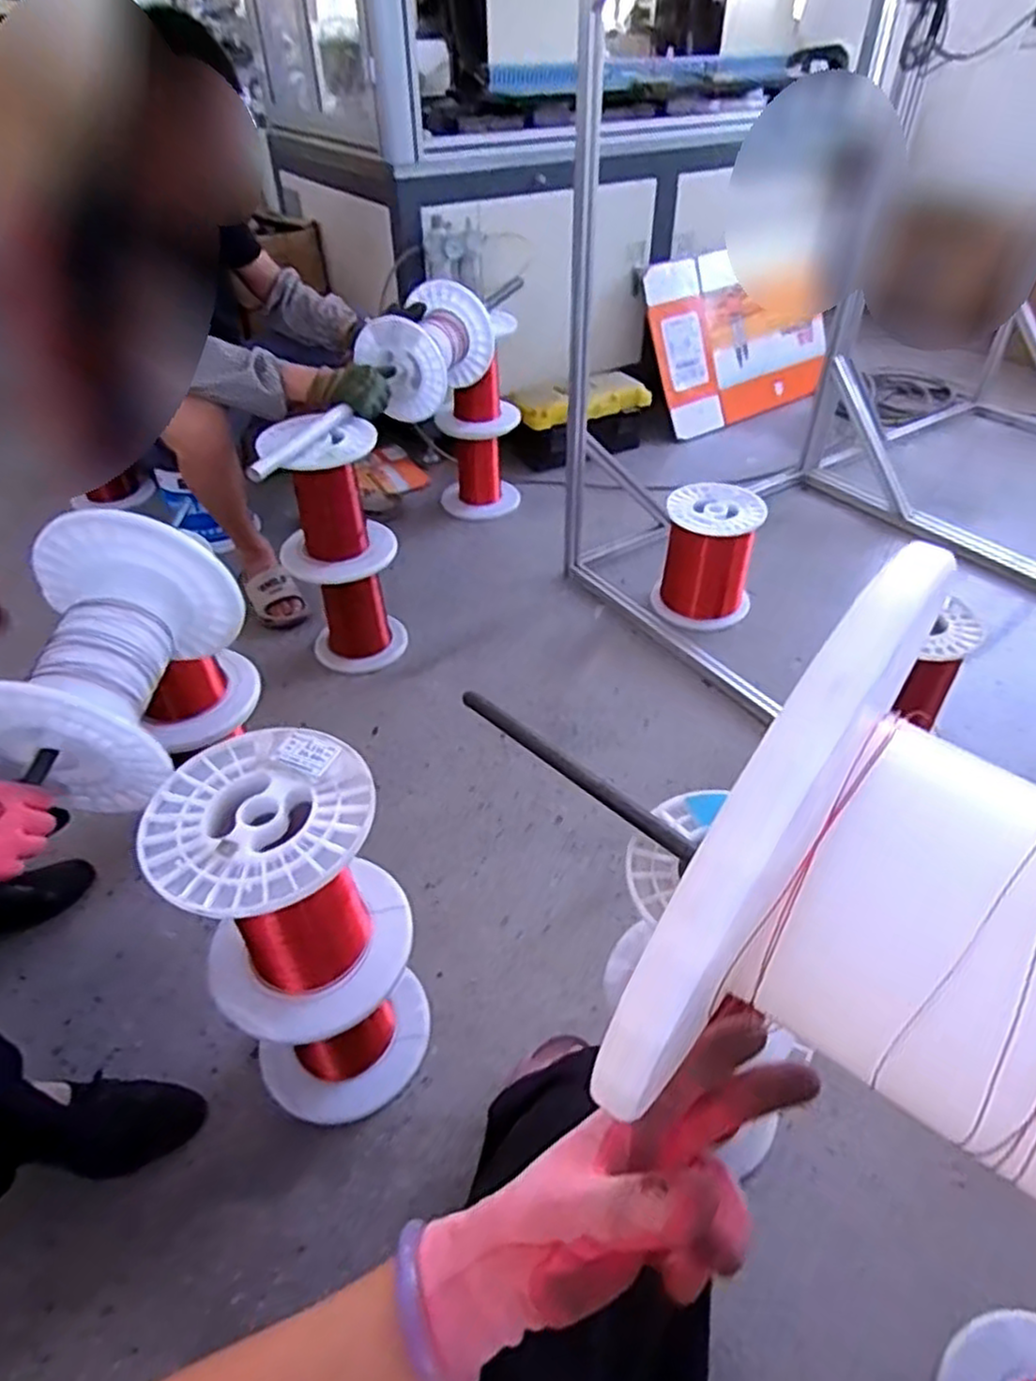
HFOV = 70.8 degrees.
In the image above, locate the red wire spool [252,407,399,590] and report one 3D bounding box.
[{"bbox_3d":[-0.348,-0.338,1.339,0.180,0.275,0.174,0,42,0],"label":"red wire spool"}]

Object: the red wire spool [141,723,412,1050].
[{"bbox_3d":[-0.227,0.195,0.727,0.193,0.234,0.193,0,42,0],"label":"red wire spool"}]

